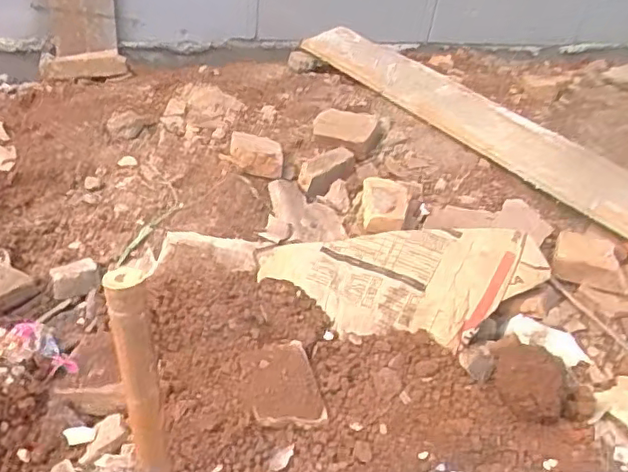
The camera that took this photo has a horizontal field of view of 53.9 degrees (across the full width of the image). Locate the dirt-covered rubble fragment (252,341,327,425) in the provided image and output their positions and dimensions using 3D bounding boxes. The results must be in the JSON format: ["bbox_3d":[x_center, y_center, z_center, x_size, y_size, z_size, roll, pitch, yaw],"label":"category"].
[{"bbox_3d":[-0.044,0.231,0.988,0.109,0.016,0.133,5,53,-17],"label":"dirt-covered rubble fragment"}]

